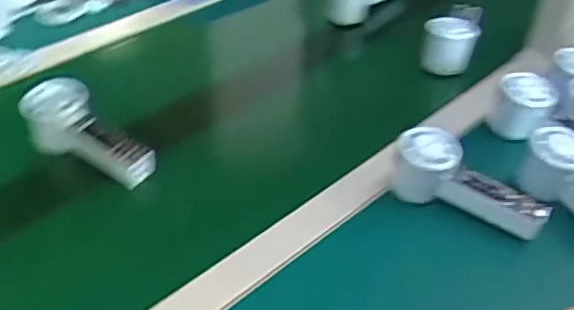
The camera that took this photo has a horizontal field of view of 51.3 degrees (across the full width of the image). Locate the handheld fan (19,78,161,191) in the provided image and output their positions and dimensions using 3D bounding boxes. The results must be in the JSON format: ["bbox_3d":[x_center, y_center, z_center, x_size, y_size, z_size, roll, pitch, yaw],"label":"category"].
[{"bbox_3d":[-0.215,-0.025,0.652,0.165,0.070,0.055,22,44,19],"label":"handheld fan"}]

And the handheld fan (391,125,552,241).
[{"bbox_3d":[0.181,0.036,0.615,0.159,0.067,0.054,30,46,9],"label":"handheld fan"}]

